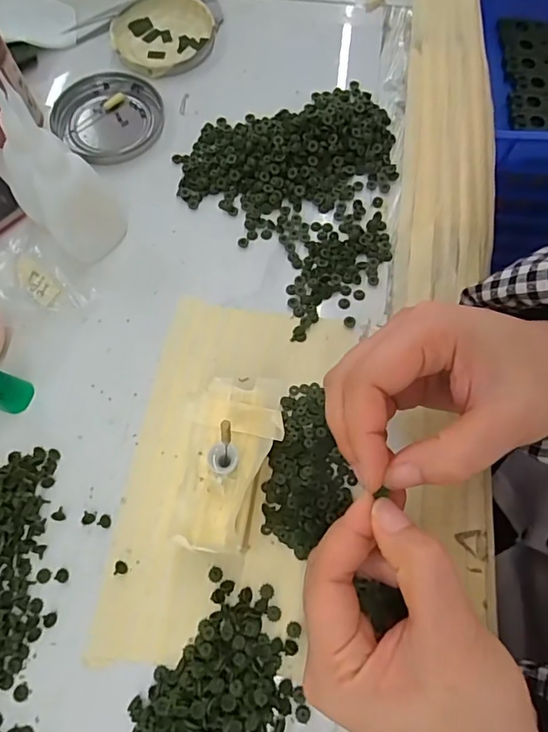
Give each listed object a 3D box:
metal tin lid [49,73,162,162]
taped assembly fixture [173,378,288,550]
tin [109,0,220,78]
[{"bbox_3d":[-0.121,-0.184,0.370,0.078,0.008,0.077,0,69,1],"label":"metal tin lid"},{"bbox_3d":[-0.023,0.049,0.262,0.047,0.037,0.089,12,70,6],"label":"taped assembly fixture"},{"bbox_3d":[-0.087,-0.261,0.394,0.076,0.009,0.079,0,69,1],"label":"tin"}]

